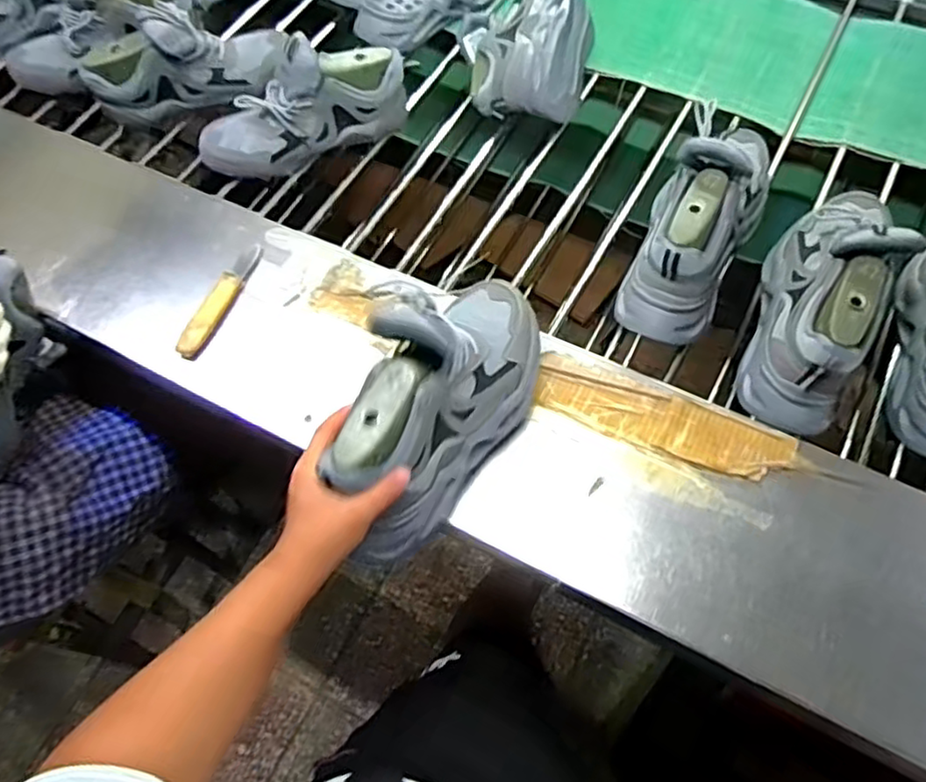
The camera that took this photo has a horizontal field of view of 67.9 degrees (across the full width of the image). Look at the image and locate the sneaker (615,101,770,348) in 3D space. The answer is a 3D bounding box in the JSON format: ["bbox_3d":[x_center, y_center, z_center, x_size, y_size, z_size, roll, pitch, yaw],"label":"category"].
[{"bbox_3d":[0.276,-0.201,0.765,0.099,0.153,0.279,24,67,15],"label":"sneaker"}]

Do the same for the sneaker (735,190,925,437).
[{"bbox_3d":[0.380,-0.123,0.708,0.098,0.129,0.307,19,66,13],"label":"sneaker"}]

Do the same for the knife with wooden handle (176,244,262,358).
[{"bbox_3d":[-0.282,-0.108,0.794,0.030,0.011,0.162,17,66,13],"label":"knife with wooden handle"}]

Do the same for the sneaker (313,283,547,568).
[{"bbox_3d":[-0.024,0.002,0.609,0.109,0.156,0.276,32,67,17],"label":"sneaker"}]

